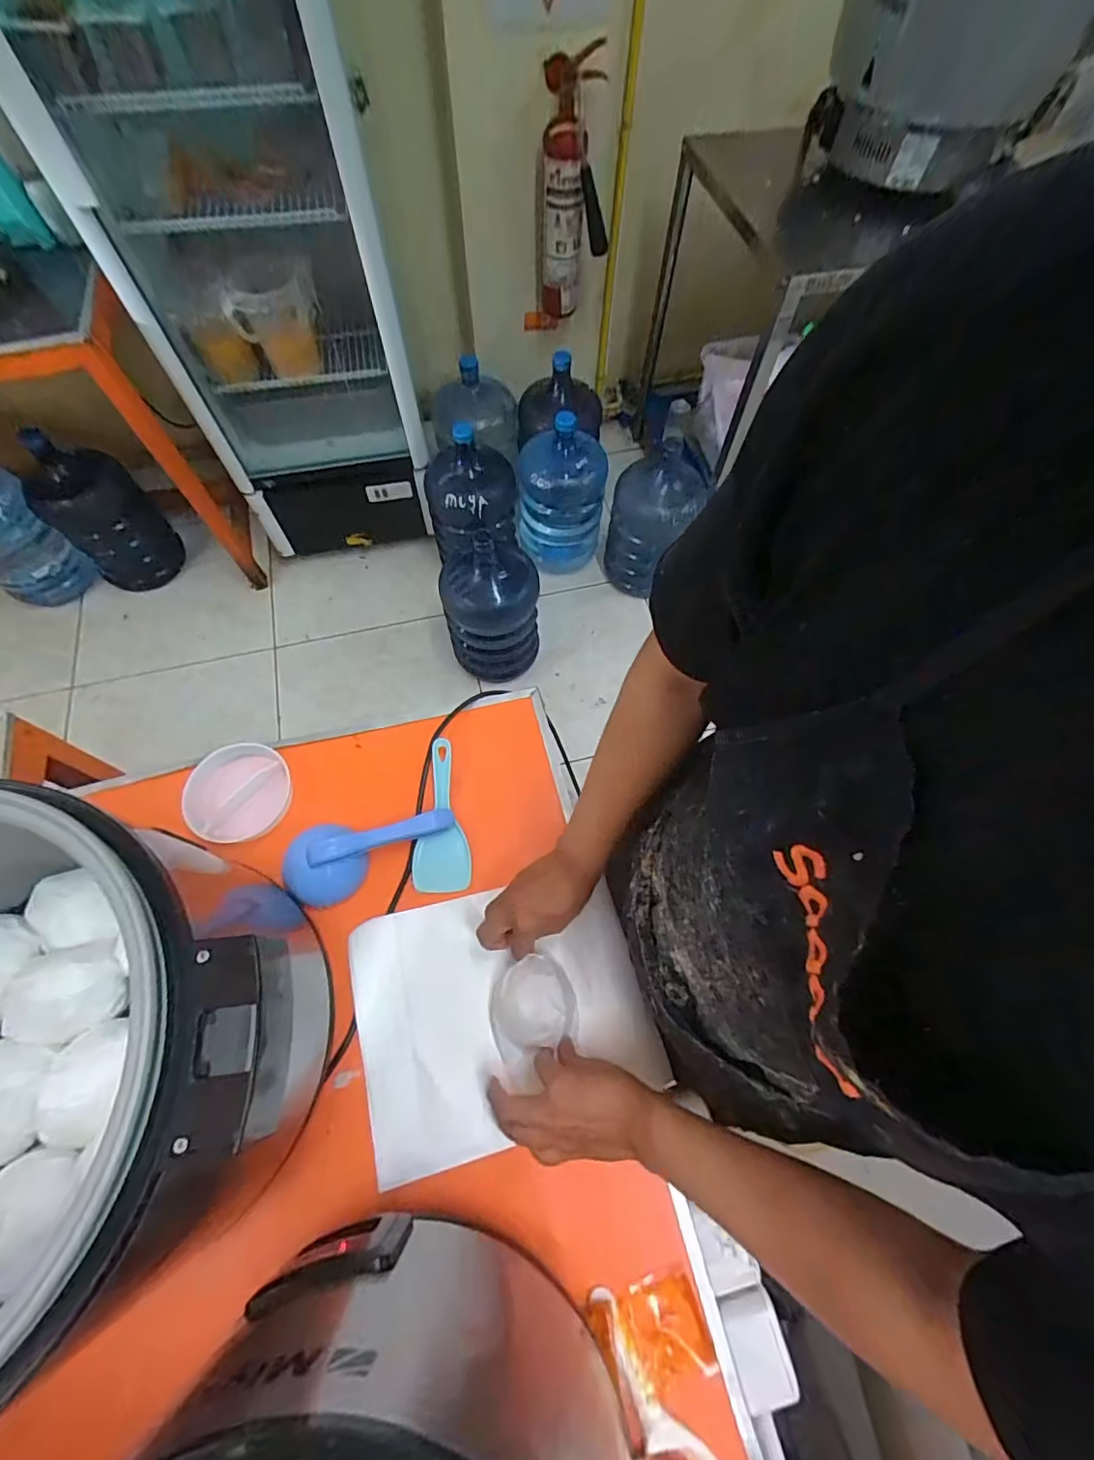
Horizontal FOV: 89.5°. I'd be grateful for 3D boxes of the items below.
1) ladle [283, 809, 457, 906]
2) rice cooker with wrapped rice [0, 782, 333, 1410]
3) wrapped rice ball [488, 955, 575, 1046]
[{"bbox_3d":[-0.206,0.145,0.647,0.181,0.050,0.094,-6,65,-4],"label":"ladle"},{"bbox_3d":[-0.380,0.261,0.424,0.311,0.292,0.351,37,69,15],"label":"rice cooker with wrapped rice"},{"bbox_3d":[-0.016,0.292,0.595,0.088,0.038,0.084,-5,65,-3],"label":"wrapped rice ball"}]

